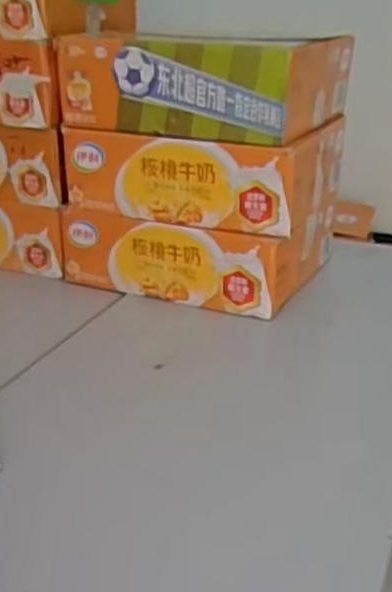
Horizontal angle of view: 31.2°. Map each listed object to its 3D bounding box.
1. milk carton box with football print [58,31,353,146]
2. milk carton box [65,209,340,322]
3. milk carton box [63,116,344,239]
[{"bbox_3d":[0.018,-0.283,0.923,0.304,0.108,0.235,11,25,23],"label":"milk carton box with football print"},{"bbox_3d":[0.013,-0.081,0.996,0.304,0.102,0.259,13,26,27],"label":"milk carton box"},{"bbox_3d":[0.015,-0.178,0.954,0.310,0.103,0.234,11,25,23],"label":"milk carton box"}]

